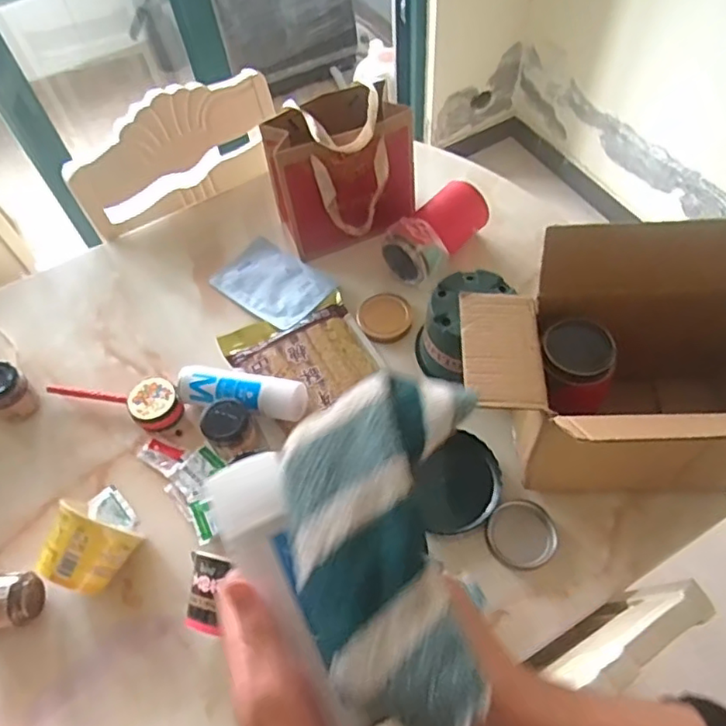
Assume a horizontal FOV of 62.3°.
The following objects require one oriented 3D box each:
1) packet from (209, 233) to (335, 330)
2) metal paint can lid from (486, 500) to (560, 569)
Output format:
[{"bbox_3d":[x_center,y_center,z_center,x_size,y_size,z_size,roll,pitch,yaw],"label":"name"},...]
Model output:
[{"bbox_3d":[-0.137,-0.122,0.916,0.177,0.010,0.116,33,68,26],"label":"packet"},{"bbox_3d":[0.186,0.200,0.702,0.078,0.011,0.076,-2,58,3],"label":"metal paint can lid"}]

